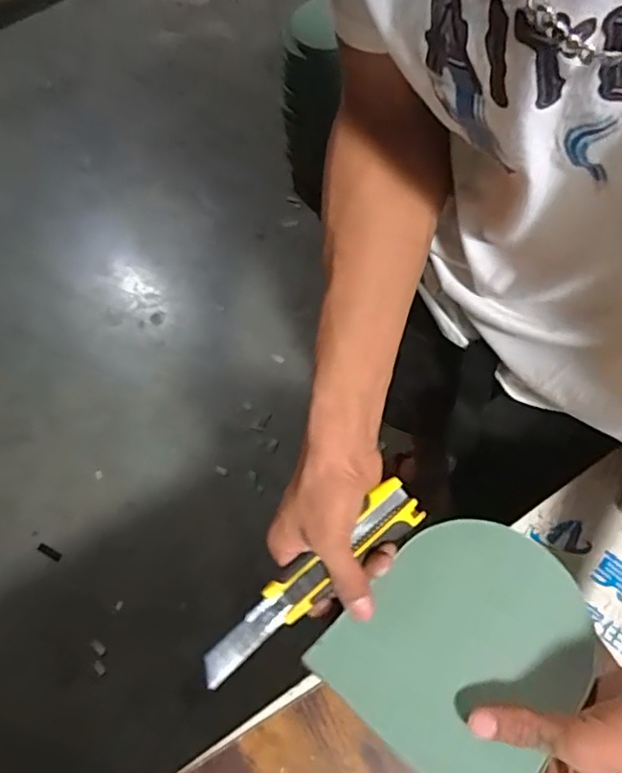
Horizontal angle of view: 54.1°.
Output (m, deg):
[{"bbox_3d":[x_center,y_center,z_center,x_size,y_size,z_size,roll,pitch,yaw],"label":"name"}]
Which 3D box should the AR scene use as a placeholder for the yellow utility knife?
[{"bbox_3d":[0.002,0.132,0.421,0.182,0.015,0.034,-36,69,-16],"label":"yellow utility knife"}]

